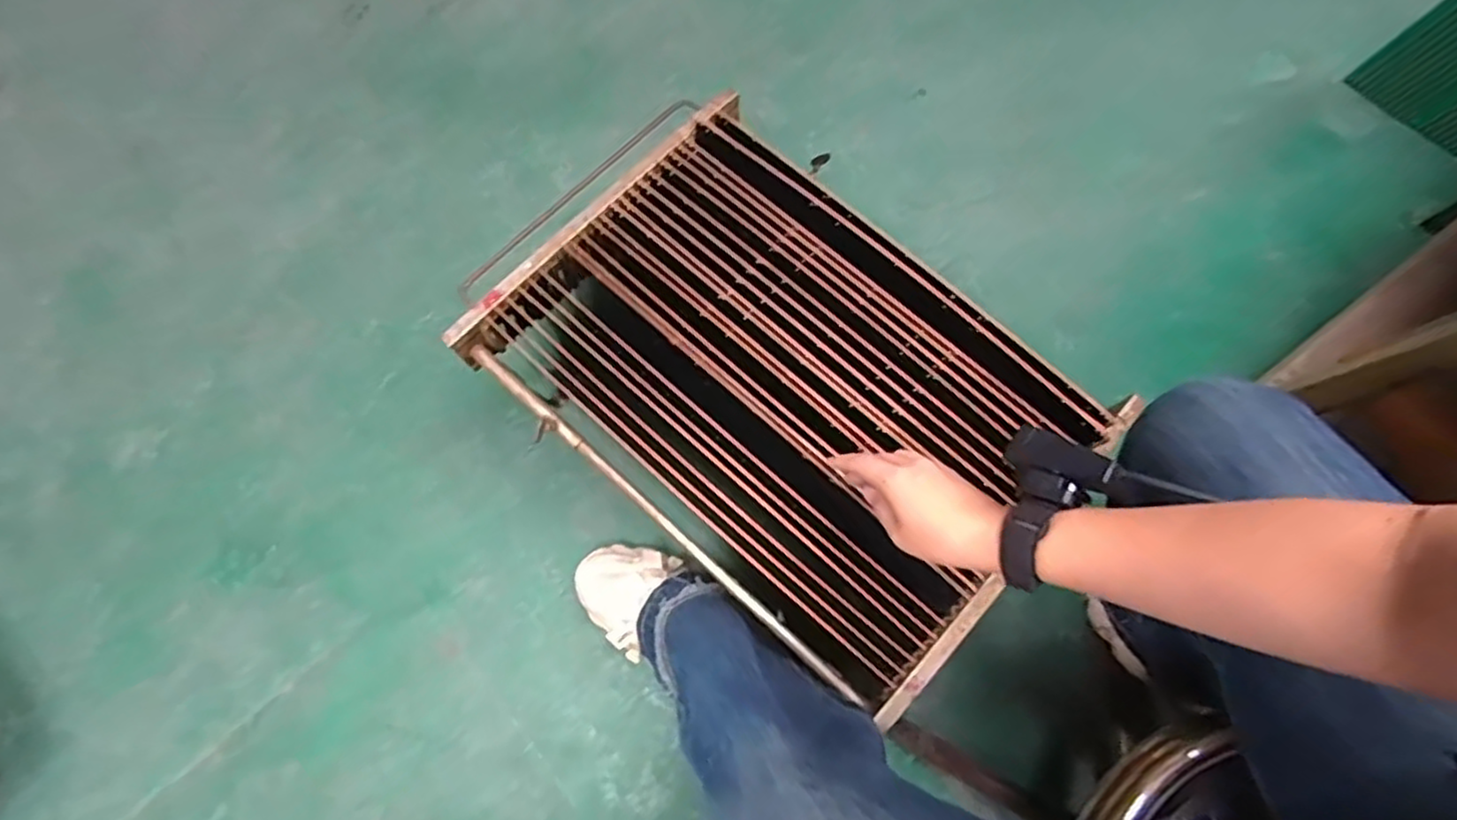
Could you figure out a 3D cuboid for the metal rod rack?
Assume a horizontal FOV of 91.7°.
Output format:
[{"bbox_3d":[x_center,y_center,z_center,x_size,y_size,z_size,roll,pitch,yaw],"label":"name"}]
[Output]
[{"bbox_3d":[0.045,-0.035,0.697,0.560,0.074,0.371,40,78,10],"label":"metal rod rack"}]

